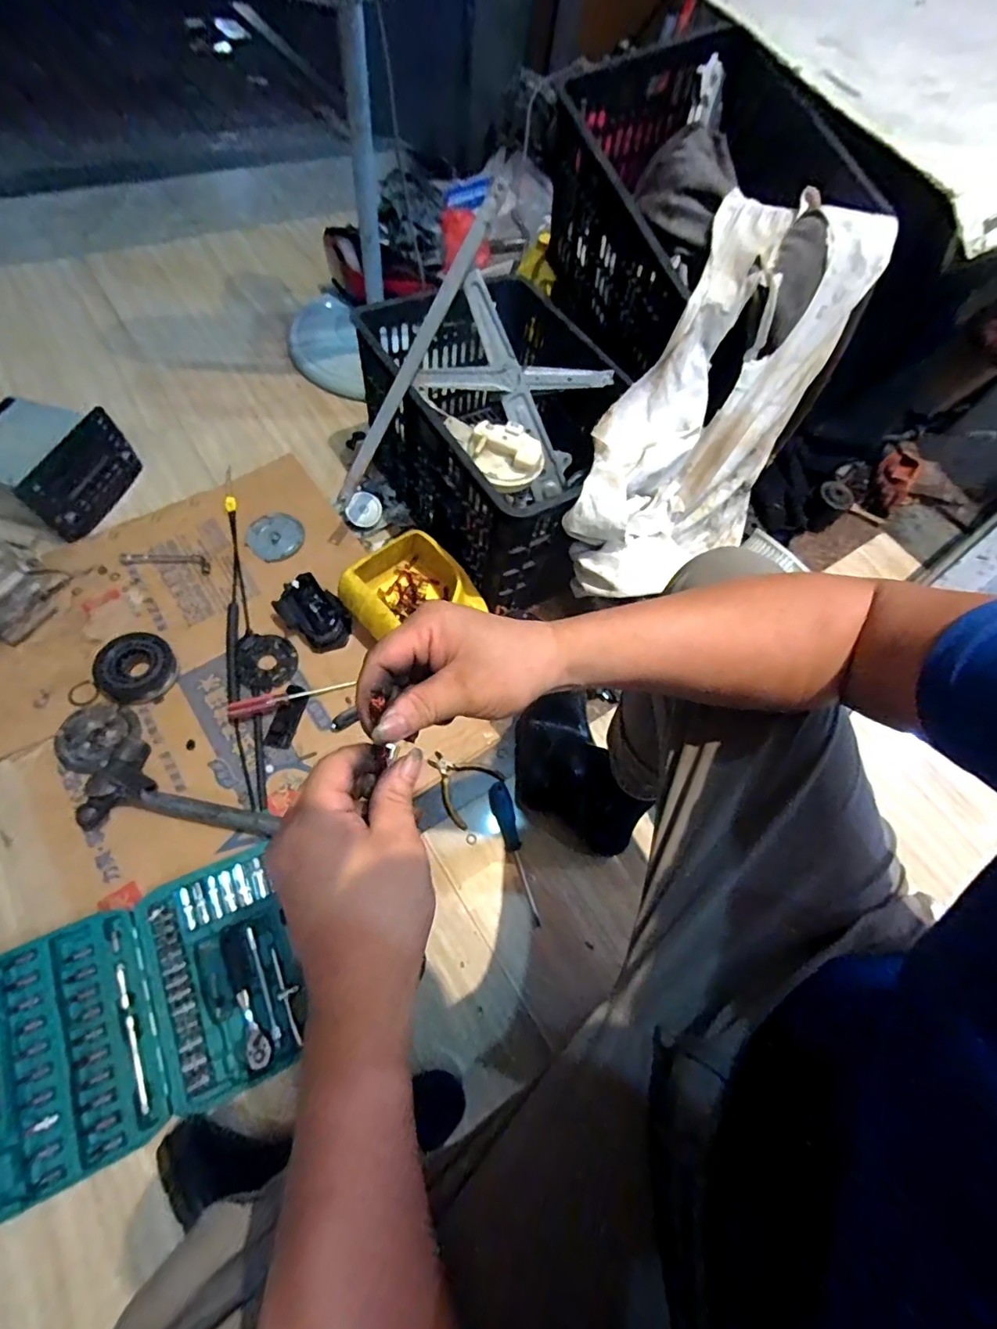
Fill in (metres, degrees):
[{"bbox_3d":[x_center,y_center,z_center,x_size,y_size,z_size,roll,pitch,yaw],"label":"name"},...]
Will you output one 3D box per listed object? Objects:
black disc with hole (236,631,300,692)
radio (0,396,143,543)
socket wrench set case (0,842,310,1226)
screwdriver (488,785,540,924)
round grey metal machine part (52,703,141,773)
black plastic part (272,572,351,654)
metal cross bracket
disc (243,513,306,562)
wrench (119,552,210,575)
[{"bbox_3d":[-0.366,-0.005,0.815,0.091,0.004,0.091,5,70,-14],"label":"black disc with hole"},{"bbox_3d":[-0.783,-0.348,0.905,0.193,0.123,0.208,18,65,6],"label":"radio"},{"bbox_3d":[-0.431,0.410,0.606,0.364,0.048,0.250,-21,68,-17],"label":"socket wrench set case"},{"bbox_3d":[0.023,0.265,0.746,0.027,0.035,0.200,-12,66,-14],"label":"screwdriver"},{"bbox_3d":[-0.574,0.104,0.746,0.098,0.024,0.100,3,63,-6],"label":"round grey metal machine part"},{"bbox_3d":[-0.294,-0.078,0.835,0.117,0.060,0.084,42,70,17],"label":"black plastic part"},{"bbox_3d":[0.025,-0.403,0.806,0.289,0.253,0.107,6,63,-5],"label":"metal cross bracket"},{"bbox_3d":[-0.398,-0.229,0.924,0.092,0.010,0.099,3,63,-6],"label":"disc"},{"bbox_3d":[-0.573,-0.179,0.898,0.151,0.011,0.034,9,62,-4],"label":"wrench"}]

